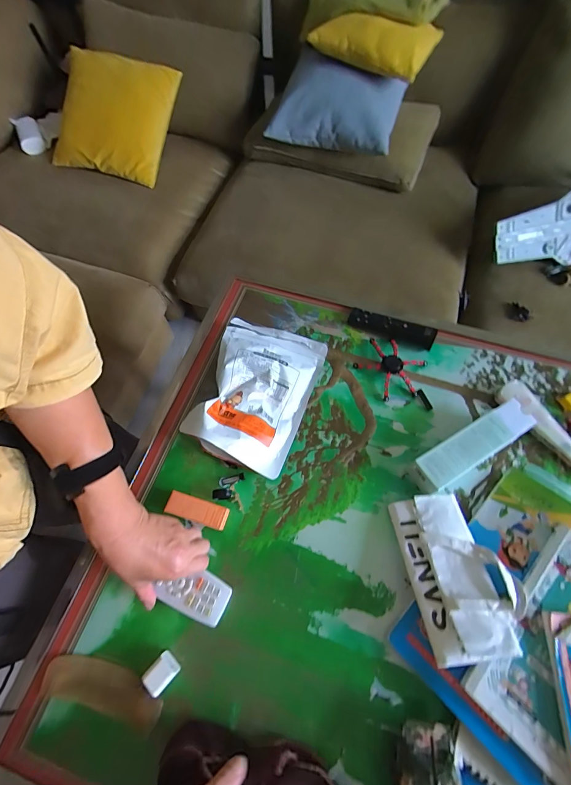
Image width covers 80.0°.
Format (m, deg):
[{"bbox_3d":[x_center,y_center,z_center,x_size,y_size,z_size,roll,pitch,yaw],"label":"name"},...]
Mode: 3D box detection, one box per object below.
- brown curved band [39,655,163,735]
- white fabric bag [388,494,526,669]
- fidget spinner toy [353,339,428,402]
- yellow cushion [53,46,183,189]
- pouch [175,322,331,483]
[{"bbox_3d":[-0.217,0.351,0.404,0.145,0.010,0.045,13,66,7],"label":"brown curved band"},{"bbox_3d":[0.211,0.220,0.424,0.112,0.041,0.178,-13,47,4],"label":"white fabric bag"},{"bbox_3d":[0.178,-0.041,0.569,0.111,0.018,0.099,40,72,17],"label":"fidget spinner toy"},{"bbox_3d":[-0.628,-0.993,1.234,0.412,0.099,0.374,17,102,7],"label":"yellow cushion"},{"bbox_3d":[-0.043,-0.005,0.533,0.164,0.038,0.234,27,61,-8],"label":"pouch"}]

